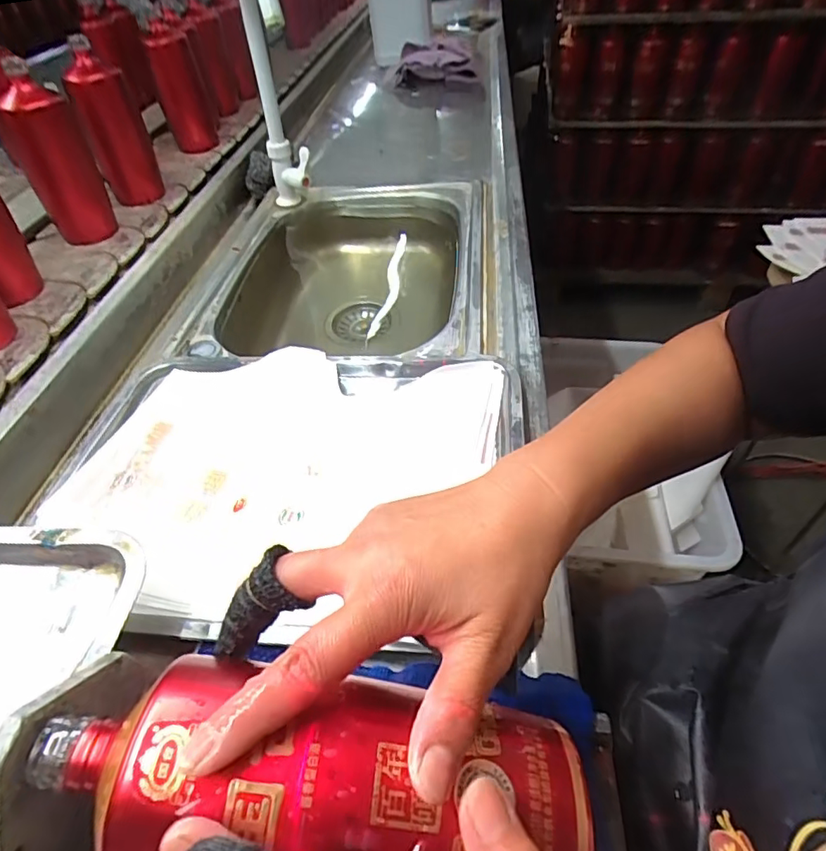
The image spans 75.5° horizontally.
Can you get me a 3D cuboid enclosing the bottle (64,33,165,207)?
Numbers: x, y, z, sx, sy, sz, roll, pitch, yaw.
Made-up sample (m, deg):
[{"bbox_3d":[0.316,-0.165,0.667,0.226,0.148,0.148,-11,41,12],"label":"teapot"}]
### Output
[{"bbox_3d":[-0.456,-0.453,0.805,0.076,0.198,0.065,-27,53,-23],"label":"bottle"}]

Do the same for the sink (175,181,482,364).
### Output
[{"bbox_3d":[-0.080,-0.197,0.752,0.343,0.146,0.475,4,48,3],"label":"sink"}]

